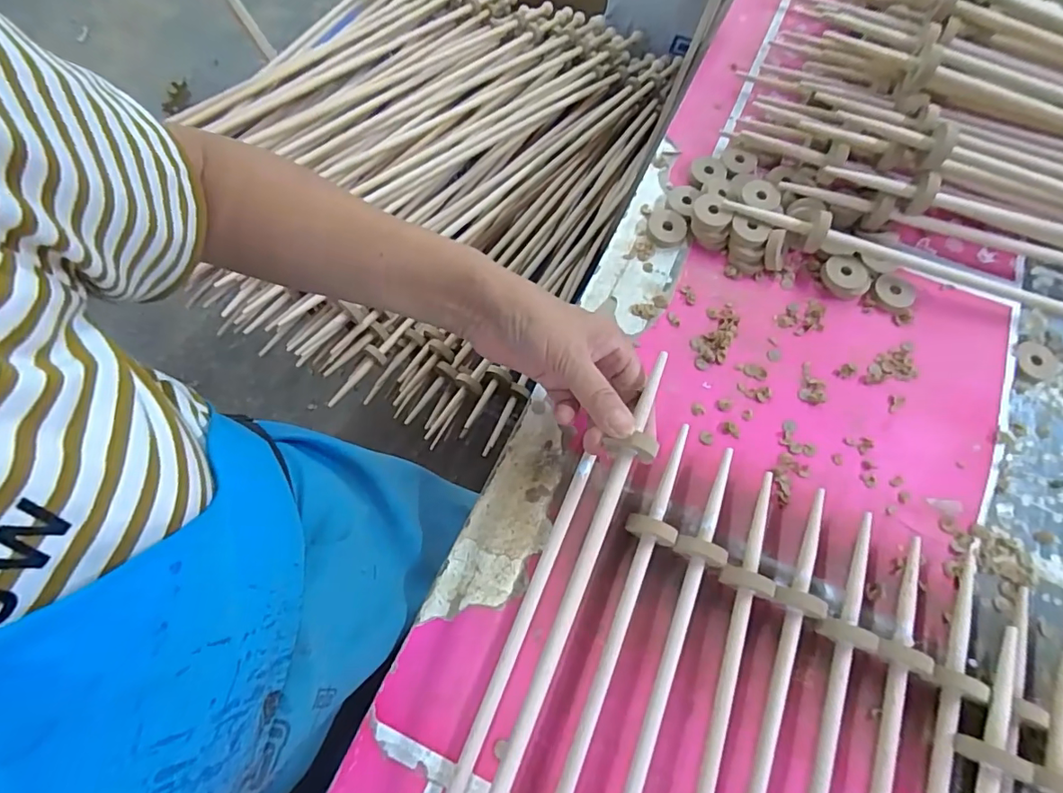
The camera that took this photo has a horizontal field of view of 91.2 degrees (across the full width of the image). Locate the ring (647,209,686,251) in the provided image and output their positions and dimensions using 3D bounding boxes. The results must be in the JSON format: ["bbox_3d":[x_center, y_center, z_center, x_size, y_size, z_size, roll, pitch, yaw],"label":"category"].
[{"bbox_3d":[0.125,-0.154,0.480,0.035,0.011,0.038,1,69,-2],"label":"ring"}]

